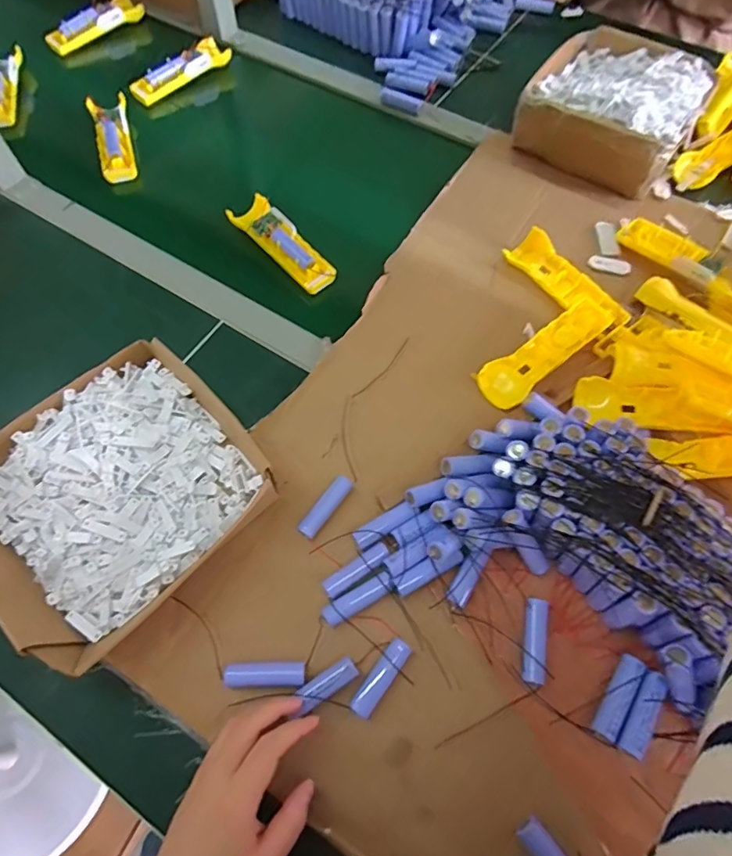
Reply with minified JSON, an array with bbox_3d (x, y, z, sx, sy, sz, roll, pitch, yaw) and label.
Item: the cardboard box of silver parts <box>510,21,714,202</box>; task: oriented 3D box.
[{"bbox_3d":[0.342,-0.449,0.706,0.206,0.092,0.233,32,69,14],"label":"cardboard box of silver parts"}]

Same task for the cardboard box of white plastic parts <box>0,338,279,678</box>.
[{"bbox_3d":[-0.228,0.057,0.475,0.220,0.059,0.242,40,71,17],"label":"cardboard box of white plastic parts"}]

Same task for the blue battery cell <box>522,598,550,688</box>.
[{"bbox_3d":[0.143,0.179,0.433,0.020,0.022,0.067,12,65,6],"label":"blue battery cell"}]

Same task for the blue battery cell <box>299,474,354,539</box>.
[{"bbox_3d":[-0.038,0.075,0.490,0.017,0.013,0.068,32,69,15],"label":"blue battery cell"}]

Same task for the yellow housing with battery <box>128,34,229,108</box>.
[{"bbox_3d":[-0.292,-0.565,0.815,0.033,0.040,0.175,35,70,16],"label":"yellow housing with battery"}]

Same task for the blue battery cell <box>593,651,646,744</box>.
[{"bbox_3d":[0.203,0.214,0.410,0.017,0.015,0.068,33,69,15],"label":"blue battery cell"}]

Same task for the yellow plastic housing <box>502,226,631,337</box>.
[{"bbox_3d":[0.238,-0.173,0.607,0.044,0.020,0.162,-33,68,-14],"label":"yellow plastic housing"}]

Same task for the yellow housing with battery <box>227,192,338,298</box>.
[{"bbox_3d":[-0.103,-0.233,0.648,0.159,0.032,0.053,42,72,18],"label":"yellow housing with battery"}]

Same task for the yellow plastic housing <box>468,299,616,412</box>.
[{"bbox_3d":[0.196,-0.084,0.561,0.177,0.017,0.049,-37,70,-16],"label":"yellow plastic housing"}]

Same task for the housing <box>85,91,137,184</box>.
[{"bbox_3d":[-0.365,-0.420,0.738,0.047,0.030,0.154,-13,76,-5],"label":"housing"}]

